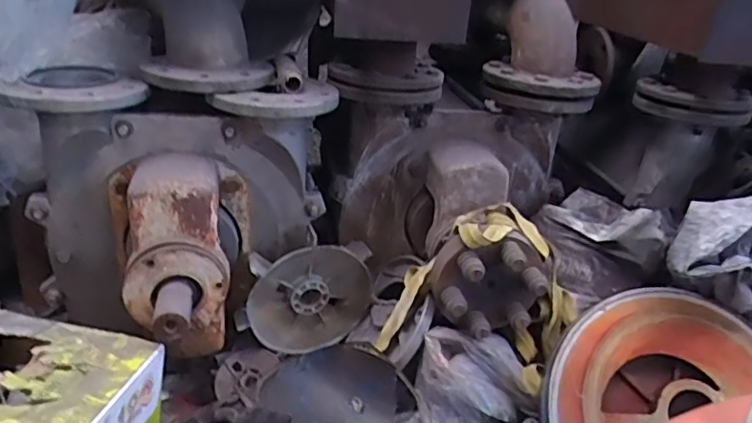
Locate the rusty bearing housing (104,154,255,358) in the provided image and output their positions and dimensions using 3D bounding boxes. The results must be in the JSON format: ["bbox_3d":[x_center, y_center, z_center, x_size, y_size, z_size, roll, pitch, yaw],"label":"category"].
[{"bbox_3d":[-0.317,0.089,0.912,0.210,0.287,0.258,0,27,-15],"label":"rusty bearing housing"}]

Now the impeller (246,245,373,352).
[{"bbox_3d":[-0.118,0.162,1.075,0.230,0.206,0.033,-4,28,-22],"label":"impeller"}]

